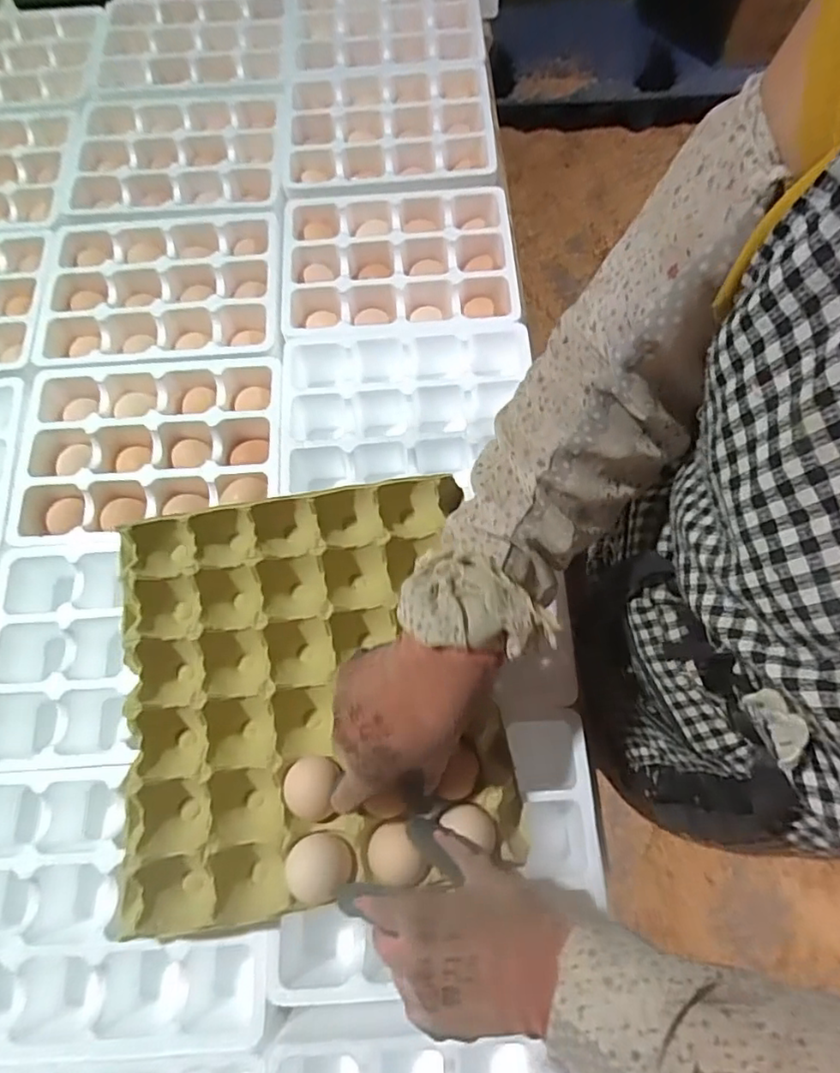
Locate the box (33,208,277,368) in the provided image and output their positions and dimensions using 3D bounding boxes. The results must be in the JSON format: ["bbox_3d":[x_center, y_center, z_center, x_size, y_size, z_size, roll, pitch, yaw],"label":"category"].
[{"bbox_3d":[-0.276,-0.260,0.637,0.245,0.051,0.200,-8,70,-2],"label":"box"}]

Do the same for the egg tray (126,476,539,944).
[{"bbox_3d":[-0.086,0.111,0.456,0.272,0.052,0.290,-11,71,-4],"label":"egg tray"}]

